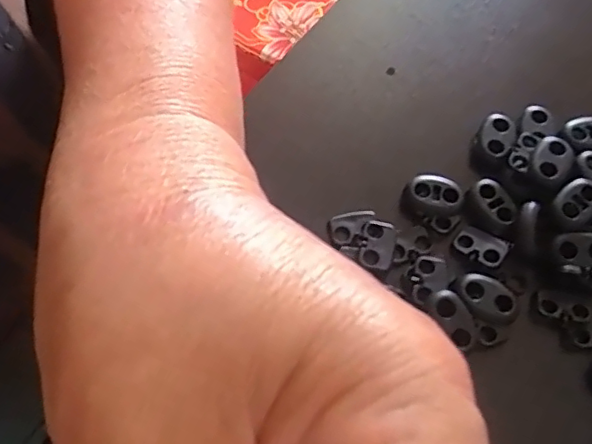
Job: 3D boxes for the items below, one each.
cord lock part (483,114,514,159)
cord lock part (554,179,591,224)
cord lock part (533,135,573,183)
[{"bbox_3d":[0.077,-0.034,0.218,0.011,0.004,0.020,13,65,8],"label":"cord lock part"},{"bbox_3d":[0.099,-0.007,0.202,0.018,0.004,0.013,-38,69,-15],"label":"cord lock part"},{"bbox_3d":[0.093,-0.022,0.208,0.013,0.004,0.019,30,69,15],"label":"cord lock part"}]

